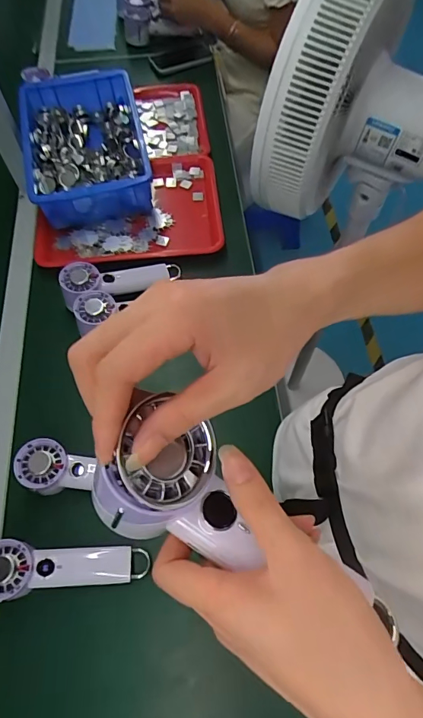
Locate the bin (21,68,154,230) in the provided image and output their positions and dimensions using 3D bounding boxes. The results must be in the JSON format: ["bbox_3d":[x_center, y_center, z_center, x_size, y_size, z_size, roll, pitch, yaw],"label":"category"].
[{"bbox_3d":[-0.233,-0.395,0.796,0.205,0.104,0.290,-15,65,-5],"label":"bin"}]

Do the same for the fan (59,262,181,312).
[{"bbox_3d":[-0.151,-0.122,0.717,0.195,0.065,0.061,-13,63,-28],"label":"fan"}]

